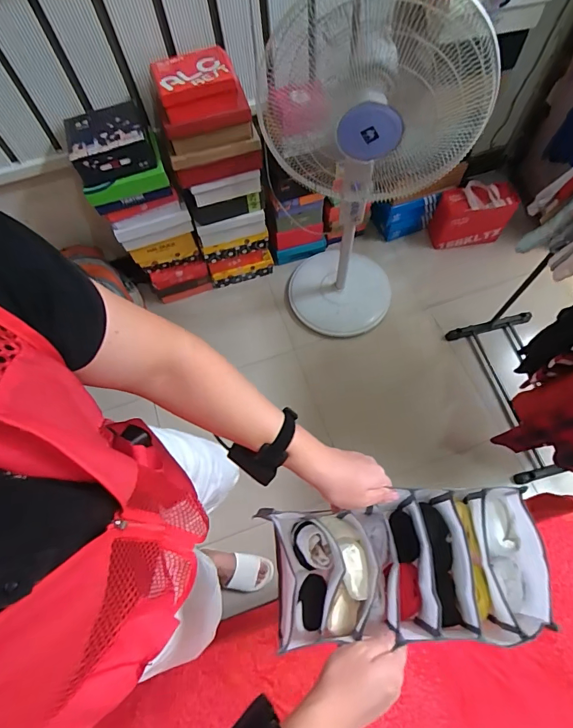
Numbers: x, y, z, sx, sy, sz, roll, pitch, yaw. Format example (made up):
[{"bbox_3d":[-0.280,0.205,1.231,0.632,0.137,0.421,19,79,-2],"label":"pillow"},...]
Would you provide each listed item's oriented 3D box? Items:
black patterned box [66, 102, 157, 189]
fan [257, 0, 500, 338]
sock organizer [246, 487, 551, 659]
[{"bbox_3d":[-0.524,-0.661,1.205,0.224,0.097,0.207,-21,64,-5],"label":"black patterned box"},{"bbox_3d":[0.178,-0.567,1.262,0.409,1.131,0.494,-12,64,0],"label":"fan"},{"bbox_3d":[0.160,0.283,0.559,0.350,0.090,0.175,-11,67,0],"label":"sock organizer"}]

